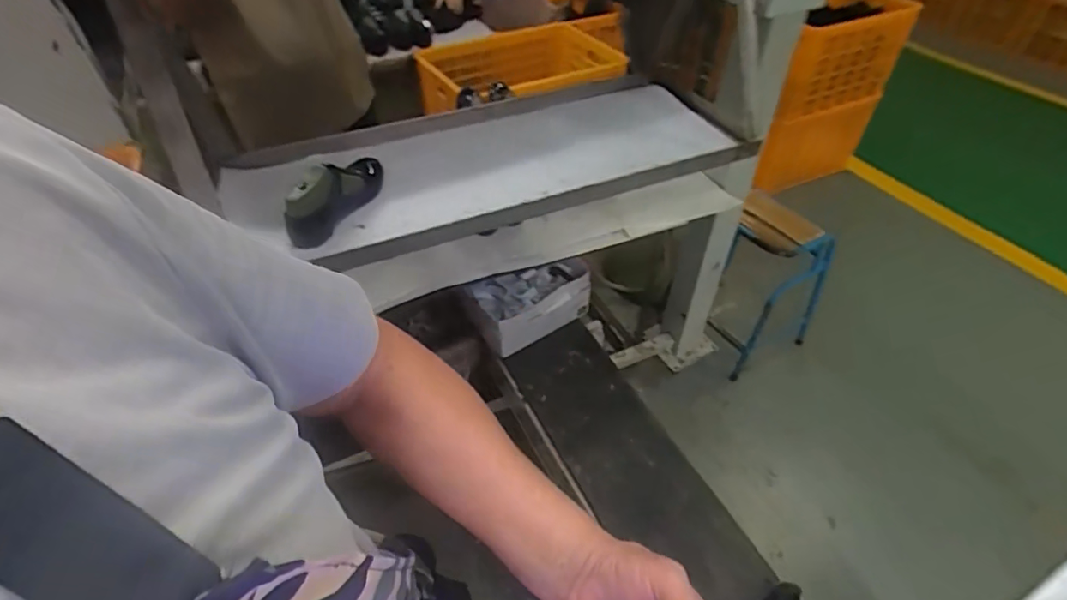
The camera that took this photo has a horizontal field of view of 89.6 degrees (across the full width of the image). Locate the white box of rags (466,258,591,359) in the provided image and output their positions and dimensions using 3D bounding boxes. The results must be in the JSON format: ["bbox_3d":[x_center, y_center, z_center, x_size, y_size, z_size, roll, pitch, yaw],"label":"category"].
[{"bbox_3d":[-0.005,-0.002,1.464,0.307,0.152,0.148,-26,51,-23],"label":"white box of rags"}]

